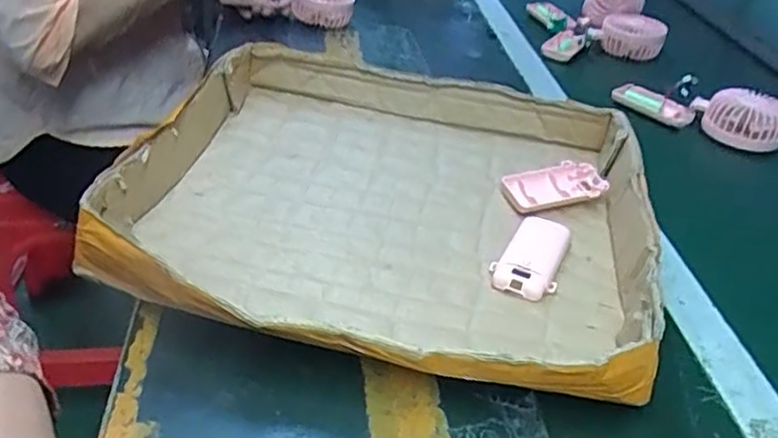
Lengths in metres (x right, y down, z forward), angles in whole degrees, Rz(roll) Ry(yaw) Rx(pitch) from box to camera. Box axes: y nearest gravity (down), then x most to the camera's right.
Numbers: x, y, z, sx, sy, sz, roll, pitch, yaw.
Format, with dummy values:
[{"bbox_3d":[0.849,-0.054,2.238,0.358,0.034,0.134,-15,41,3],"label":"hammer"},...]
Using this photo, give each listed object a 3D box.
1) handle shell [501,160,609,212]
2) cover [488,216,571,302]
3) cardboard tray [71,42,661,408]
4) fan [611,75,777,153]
[{"bbox_3d":[0.151,-0.030,0.588,0.088,0.013,0.049,-10,40,-21],"label":"handle shell"},{"bbox_3d":[0.115,0.028,0.521,0.049,0.015,0.096,18,38,15],"label":"cover"},{"bbox_3d":[0.006,-0.026,0.544,0.391,0.062,0.385,10,37,5],"label":"cardboard tray"},{"bbox_3d":[0.368,-0.136,0.762,0.188,0.037,0.068,24,40,22],"label":"fan"}]

